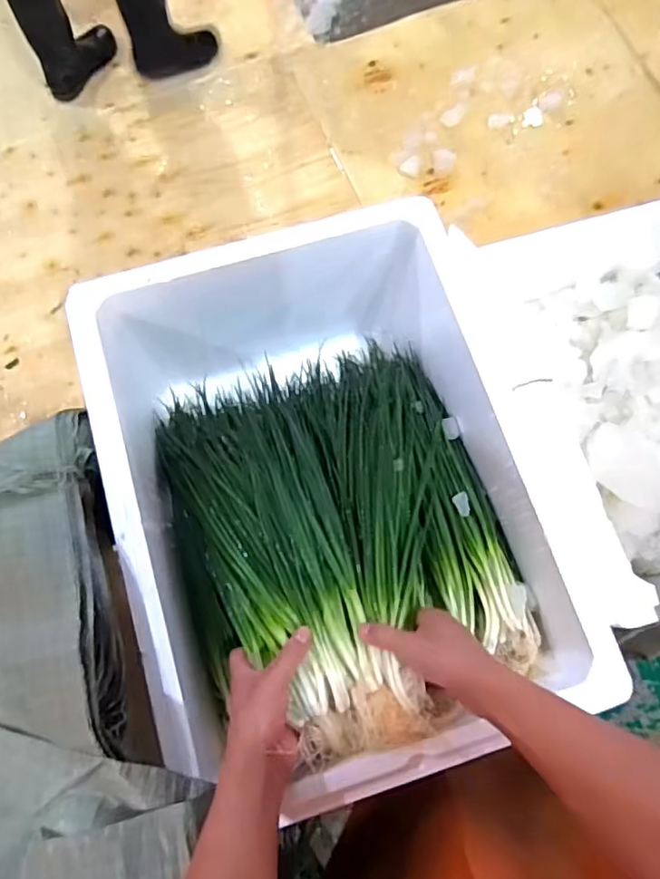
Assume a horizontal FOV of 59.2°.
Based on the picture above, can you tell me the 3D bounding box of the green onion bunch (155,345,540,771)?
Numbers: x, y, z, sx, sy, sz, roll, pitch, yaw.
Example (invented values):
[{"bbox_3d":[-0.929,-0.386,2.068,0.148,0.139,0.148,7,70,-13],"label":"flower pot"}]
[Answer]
[{"bbox_3d":[0.004,0.092,0.683,0.367,0.176,0.444,-16,76,-6],"label":"green onion bunch"}]

